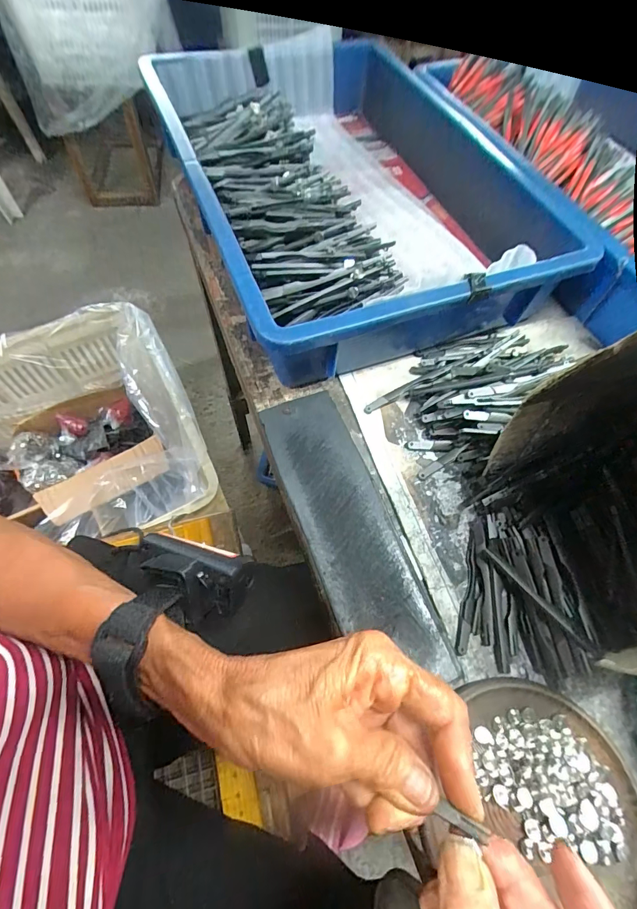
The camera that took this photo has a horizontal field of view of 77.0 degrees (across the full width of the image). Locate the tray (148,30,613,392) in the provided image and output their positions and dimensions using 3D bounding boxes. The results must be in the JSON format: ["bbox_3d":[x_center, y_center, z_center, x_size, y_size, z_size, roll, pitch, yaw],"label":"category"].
[{"bbox_3d":[0.033,-0.272,0.397,0.310,0.074,0.413,-18,65,-12],"label":"tray"}]

